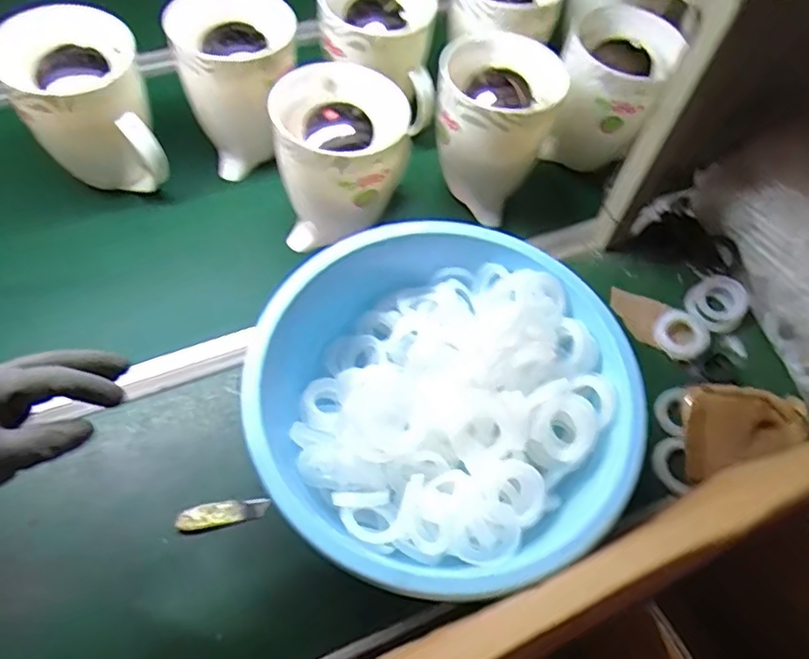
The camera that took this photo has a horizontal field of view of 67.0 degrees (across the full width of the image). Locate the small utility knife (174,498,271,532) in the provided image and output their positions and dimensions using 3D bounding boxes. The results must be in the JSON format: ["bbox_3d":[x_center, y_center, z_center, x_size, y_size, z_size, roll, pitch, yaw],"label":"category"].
[{"bbox_3d":[-0.185,0.187,0.623,0.090,0.008,0.023,-9,61,-9],"label":"small utility knife"}]

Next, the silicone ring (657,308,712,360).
[{"bbox_3d":[0.349,0.007,0.770,0.062,0.018,0.064,-1,80,8],"label":"silicone ring"}]

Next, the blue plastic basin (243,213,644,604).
[{"bbox_3d":[0.034,0.070,0.610,0.344,0.109,0.347,-12,62,-11],"label":"blue plastic basin"}]

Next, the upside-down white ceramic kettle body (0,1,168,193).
[{"bbox_3d":[-0.387,-0.274,0.751,0.136,0.228,0.177,-22,64,-16],"label":"upside-down white ceramic kettle body"}]

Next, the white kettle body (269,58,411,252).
[{"bbox_3d":[-0.078,-0.192,0.746,0.150,0.174,0.172,-4,60,-6],"label":"white kettle body"}]

